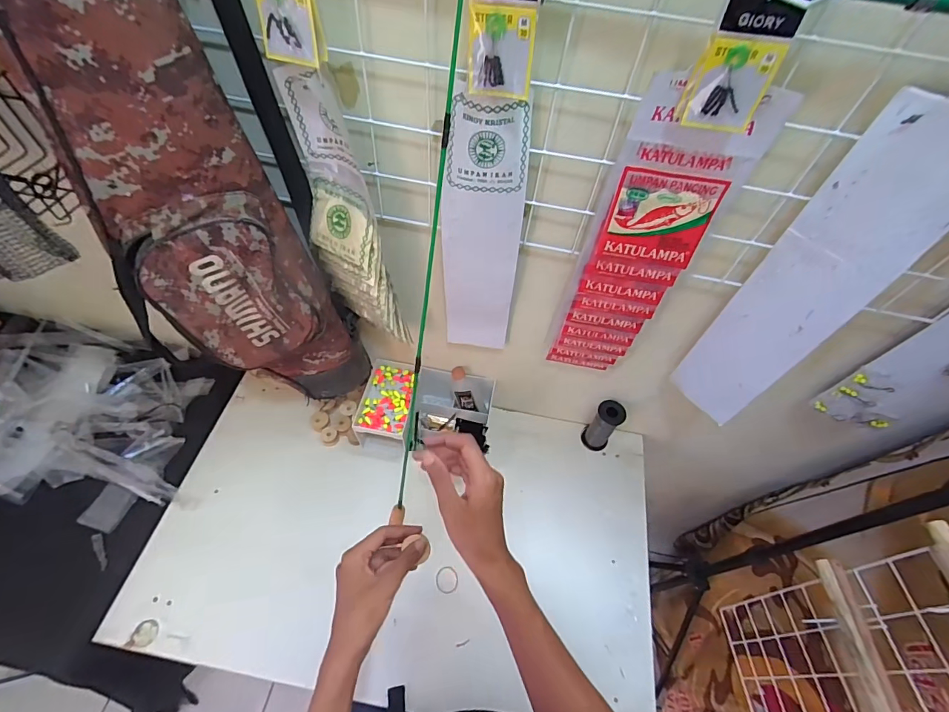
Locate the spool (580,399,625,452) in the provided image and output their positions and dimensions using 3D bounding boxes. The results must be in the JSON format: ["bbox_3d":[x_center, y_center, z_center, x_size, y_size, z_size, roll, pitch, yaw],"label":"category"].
[{"bbox_3d":[0.240,0.131,0.805,0.050,0.126,0.042,35,60,19],"label":"spool"}]

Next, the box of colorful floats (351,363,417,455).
[{"bbox_3d":[-0.161,0.096,0.806,0.102,0.087,0.160,3,55,-2],"label":"box of colorful floats"}]

